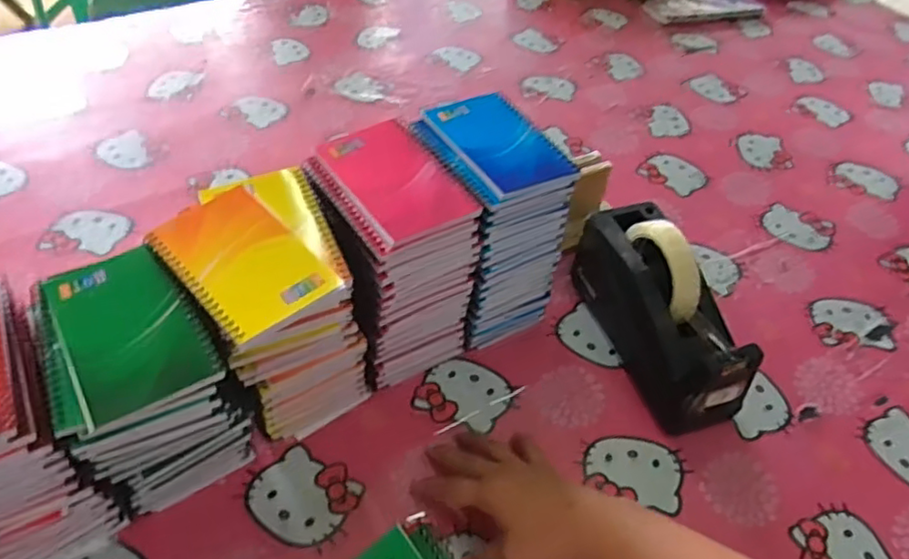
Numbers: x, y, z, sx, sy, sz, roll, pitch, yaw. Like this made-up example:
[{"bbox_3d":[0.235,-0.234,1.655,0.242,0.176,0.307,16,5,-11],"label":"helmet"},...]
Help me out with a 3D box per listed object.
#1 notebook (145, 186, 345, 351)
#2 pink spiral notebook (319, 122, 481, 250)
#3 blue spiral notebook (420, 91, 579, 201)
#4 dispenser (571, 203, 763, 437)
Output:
[{"bbox_3d":[-0.148,-0.014,0.442,0.126,0.010,0.082,37,55,26],"label":"notebook"},{"bbox_3d":[-0.047,-0.080,0.505,0.084,0.013,0.129,-23,53,-24],"label":"pink spiral notebook"},{"bbox_3d":[0.036,-0.119,0.545,0.081,0.013,0.129,-22,53,-23],"label":"blue spiral notebook"},{"bbox_3d":[0.193,0.022,0.585,0.076,0.125,0.200,-12,50,-16],"label":"dispenser"}]

